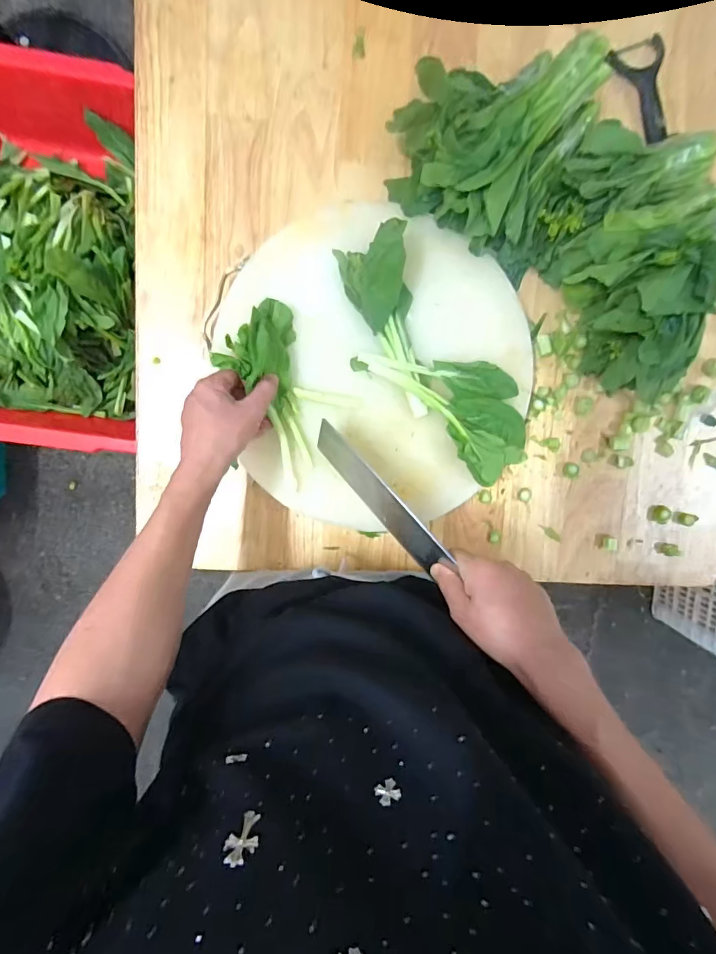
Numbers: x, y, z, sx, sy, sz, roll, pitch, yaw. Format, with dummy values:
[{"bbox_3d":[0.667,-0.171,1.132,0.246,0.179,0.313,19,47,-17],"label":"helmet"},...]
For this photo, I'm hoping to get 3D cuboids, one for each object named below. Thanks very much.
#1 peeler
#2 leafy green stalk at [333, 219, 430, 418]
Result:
[{"bbox_3d":[0.346,-0.457,0.541,0.061,0.015,0.118,-19,96,1],"label":"peeler"},{"bbox_3d":[0.043,-0.162,0.495,0.079,0.069,0.196,-19,96,1],"label":"leafy green stalk"}]

